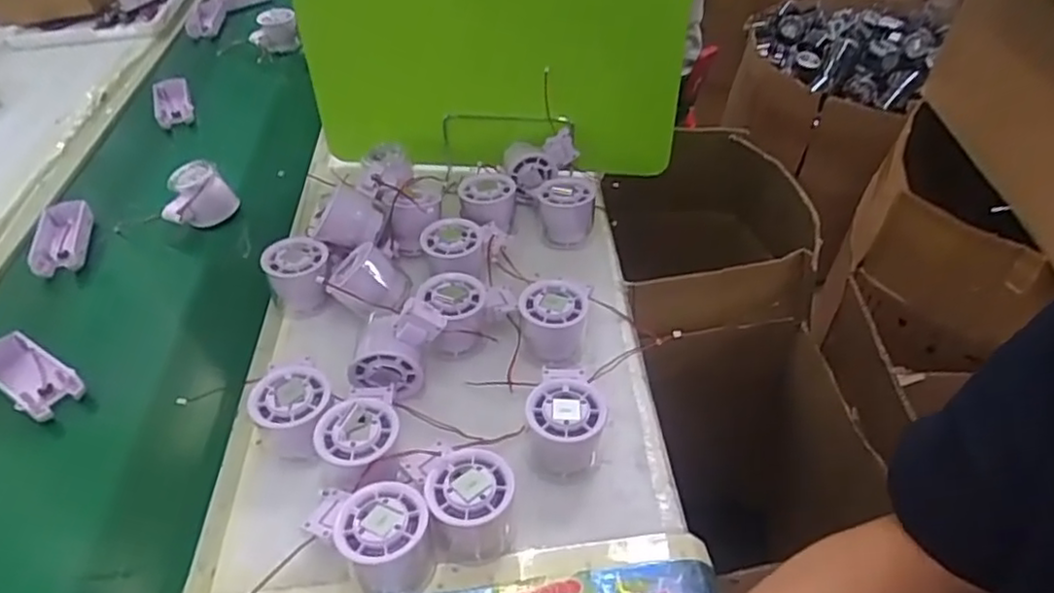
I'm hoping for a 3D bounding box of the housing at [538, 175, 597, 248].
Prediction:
[{"bbox_3d":[0.041,-0.089,0.722,0.058,0.059,0.053,0,42,1],"label":"housing"}]

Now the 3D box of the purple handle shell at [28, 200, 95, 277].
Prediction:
[{"bbox_3d":[-0.508,-0.067,0.762,0.055,0.027,0.092,-14,43,-10],"label":"purple handle shell"}]

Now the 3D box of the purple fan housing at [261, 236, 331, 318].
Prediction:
[{"bbox_3d":[-0.212,-0.017,0.655,0.058,0.056,0.055,-18,45,-17],"label":"purple fan housing"}]

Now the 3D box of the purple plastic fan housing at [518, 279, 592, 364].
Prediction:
[{"bbox_3d":[0.023,0.022,0.604,0.057,0.054,0.059,-1,42,1],"label":"purple plastic fan housing"}]

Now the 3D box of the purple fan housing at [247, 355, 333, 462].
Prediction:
[{"bbox_3d":[-0.180,0.087,0.540,0.058,0.055,0.073,-18,45,-17],"label":"purple fan housing"}]

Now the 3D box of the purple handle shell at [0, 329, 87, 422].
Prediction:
[{"bbox_3d":[-0.441,0.070,0.619,0.102,0.030,0.047,21,48,26],"label":"purple handle shell"}]

